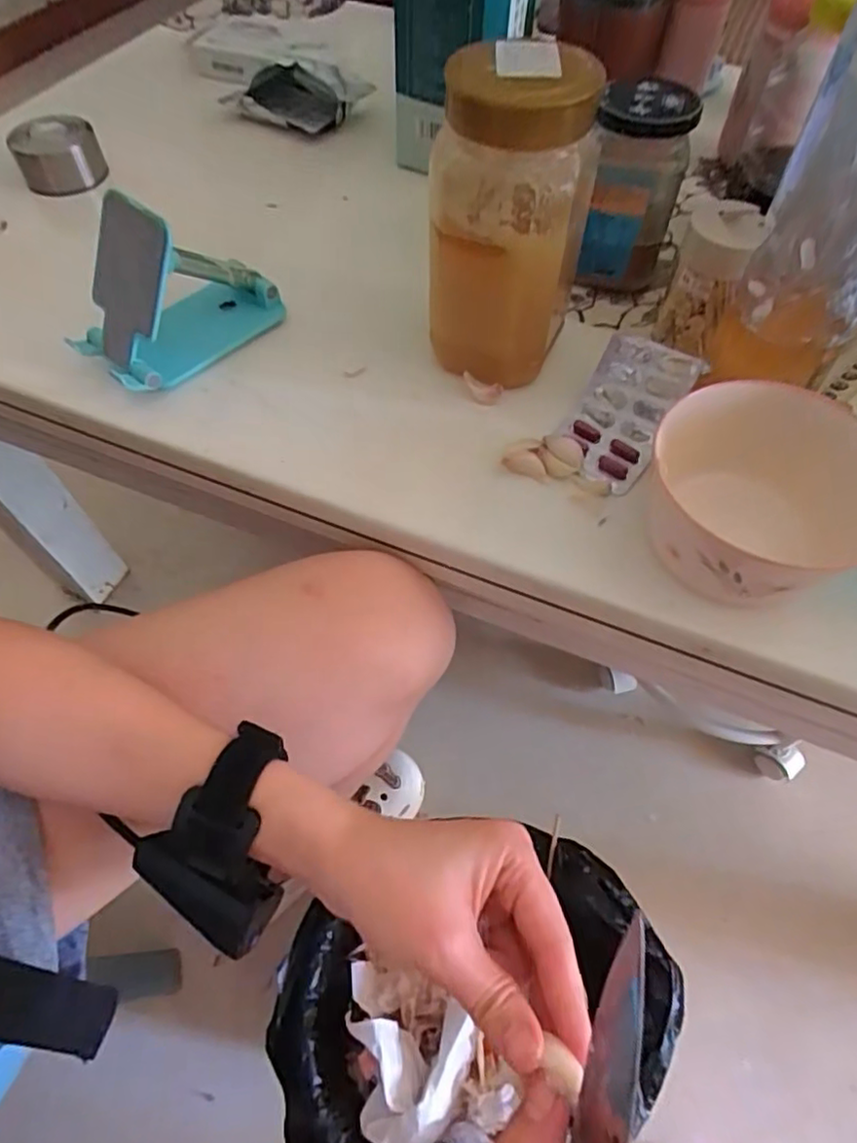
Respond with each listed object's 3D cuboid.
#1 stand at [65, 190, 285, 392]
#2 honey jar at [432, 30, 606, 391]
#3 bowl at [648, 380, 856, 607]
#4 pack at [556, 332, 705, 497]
[{"bbox_3d":[-0.158,-0.176,0.382,0.066,0.090,0.120,38,66,22],"label":"stand"},{"bbox_3d":[0.041,-0.189,0.347,0.078,0.153,0.073,12,59,8],"label":"honey jar"},{"bbox_3d":[0.158,-0.033,0.307,0.101,0.071,0.097,0,58,1],"label":"bowl"},{"bbox_3d":[0.115,-0.095,0.366,0.053,0.033,0.084,30,63,18],"label":"pack"}]

